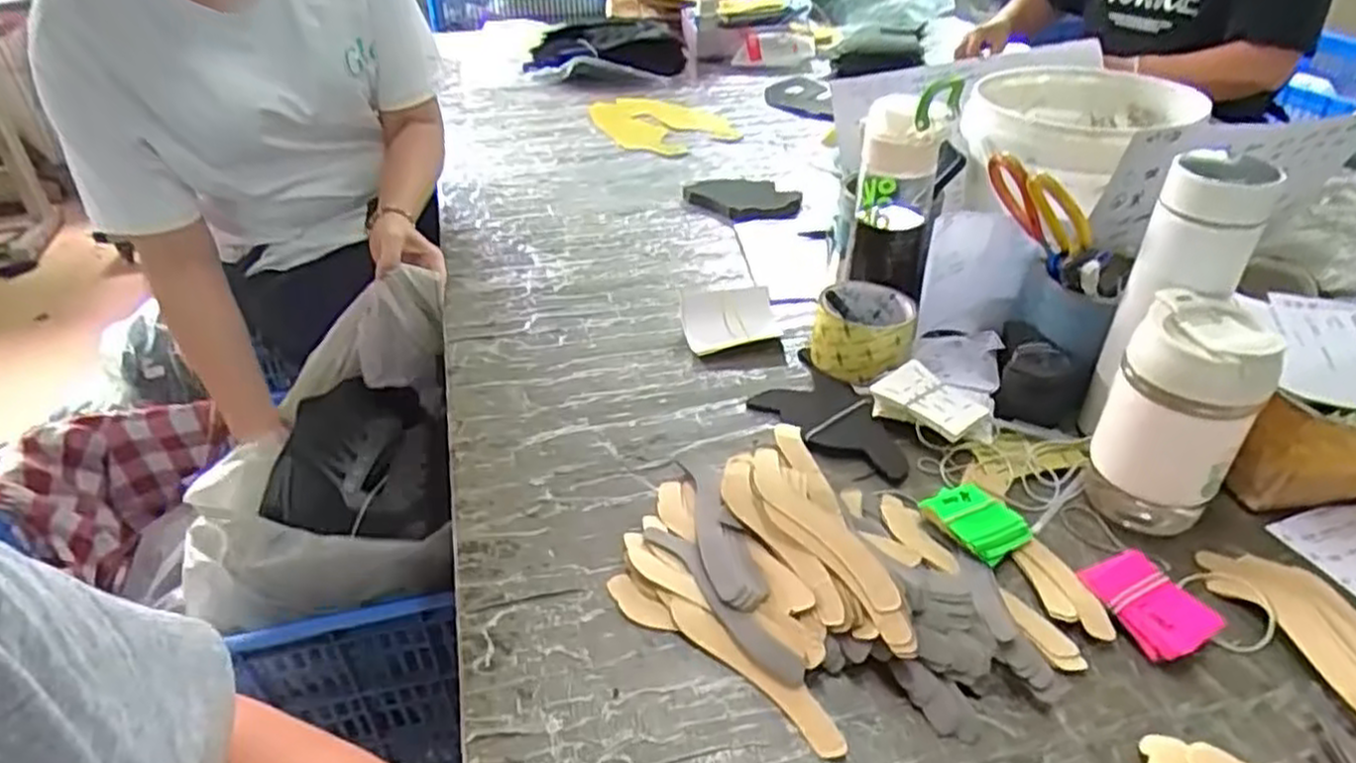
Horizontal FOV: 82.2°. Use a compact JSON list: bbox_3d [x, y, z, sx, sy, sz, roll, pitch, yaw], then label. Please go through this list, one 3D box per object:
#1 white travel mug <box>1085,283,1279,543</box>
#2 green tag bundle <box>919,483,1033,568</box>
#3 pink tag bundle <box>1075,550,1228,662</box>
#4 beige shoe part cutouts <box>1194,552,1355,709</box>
[{"bbox_3d":[0.339,0.028,0.532,0.079,0.155,0.065,23,41,30],"label":"white travel mug"},{"bbox_3d":[0.213,0.097,0.550,0.059,0.014,0.063,-19,39,-25],"label":"green tag bundle"},{"bbox_3d":[0.296,0.141,0.489,0.049,0.021,0.069,-14,37,-18],"label":"pink tag bundle"},{"bbox_3d":[0.395,0.157,0.462,0.054,0.020,0.166,-10,36,-14],"label":"beige shoe part cutouts"}]

